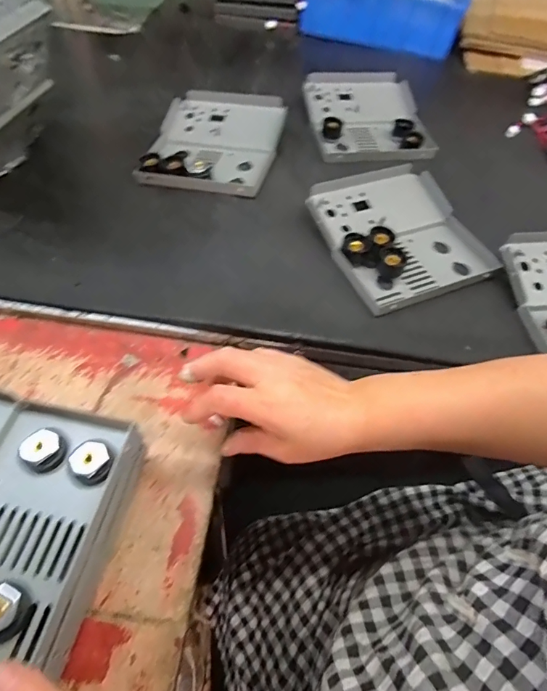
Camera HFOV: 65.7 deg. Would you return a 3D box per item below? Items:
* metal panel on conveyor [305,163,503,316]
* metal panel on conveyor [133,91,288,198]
[{"bbox_3d":[0.135,-0.127,0.468,0.161,0.026,0.175,-20,60,-17],"label":"metal panel on conveyor"},{"bbox_3d":[-0.078,-0.265,0.546,0.160,0.033,0.201,12,56,4],"label":"metal panel on conveyor"}]

